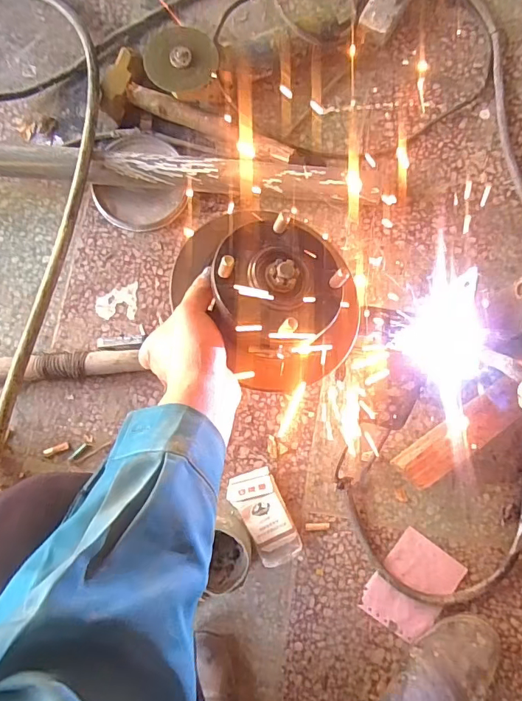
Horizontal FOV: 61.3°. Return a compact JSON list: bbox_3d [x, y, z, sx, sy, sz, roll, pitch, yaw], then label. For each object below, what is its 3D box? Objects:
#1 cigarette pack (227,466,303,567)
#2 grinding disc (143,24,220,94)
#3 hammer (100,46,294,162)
[{"bbox_3d":[0.007,0.228,0.604,0.063,0.019,0.127,-25,82,-4],"label":"cigarette pack"},{"bbox_3d":[-0.112,-0.409,0.625,0.098,0.012,0.079,4,123,-17],"label":"grinding disc"},{"bbox_3d":[-0.091,-0.363,0.680,0.302,0.044,0.100,20,82,3],"label":"hammer"}]

